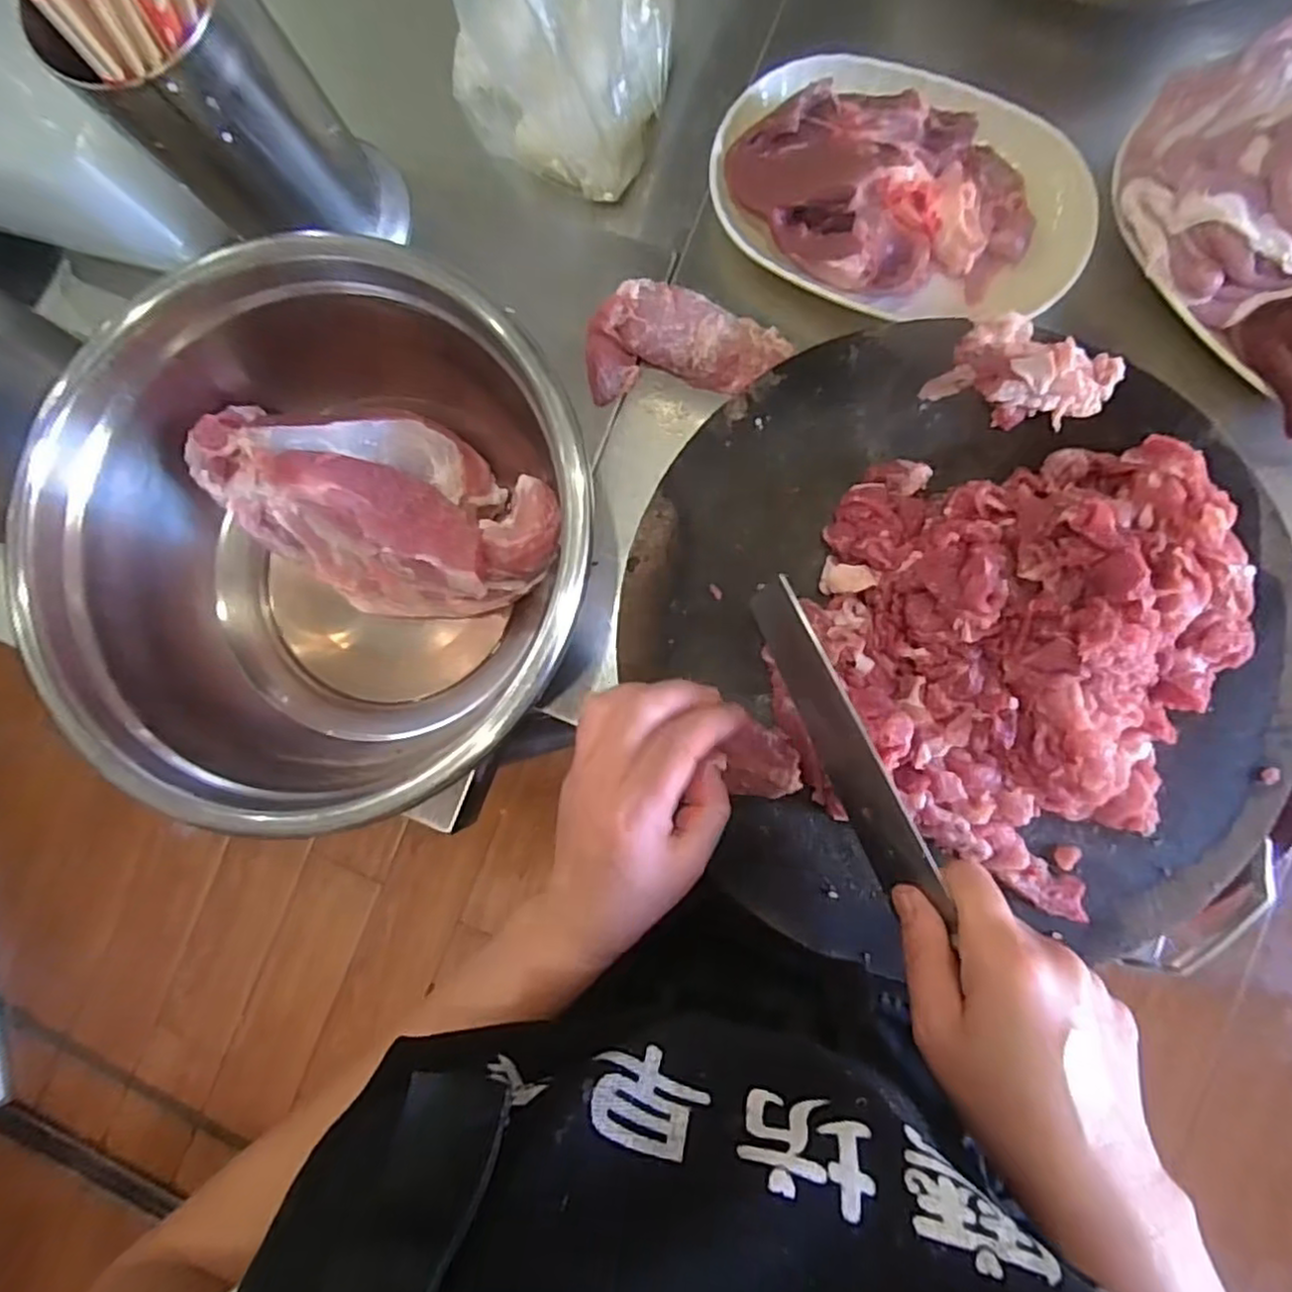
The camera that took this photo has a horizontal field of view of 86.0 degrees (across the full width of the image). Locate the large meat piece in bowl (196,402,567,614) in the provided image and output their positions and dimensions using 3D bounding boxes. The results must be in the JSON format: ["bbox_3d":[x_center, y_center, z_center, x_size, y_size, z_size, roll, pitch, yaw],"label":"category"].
[{"bbox_3d":[-0.151,-0.076,0.393,0.205,0.073,0.108,19,88,6],"label":"large meat piece in bowl"}]

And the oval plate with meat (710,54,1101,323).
[{"bbox_3d":[0.146,-0.266,0.403,0.220,0.043,0.144,34,90,7],"label":"oval plate with meat"}]

